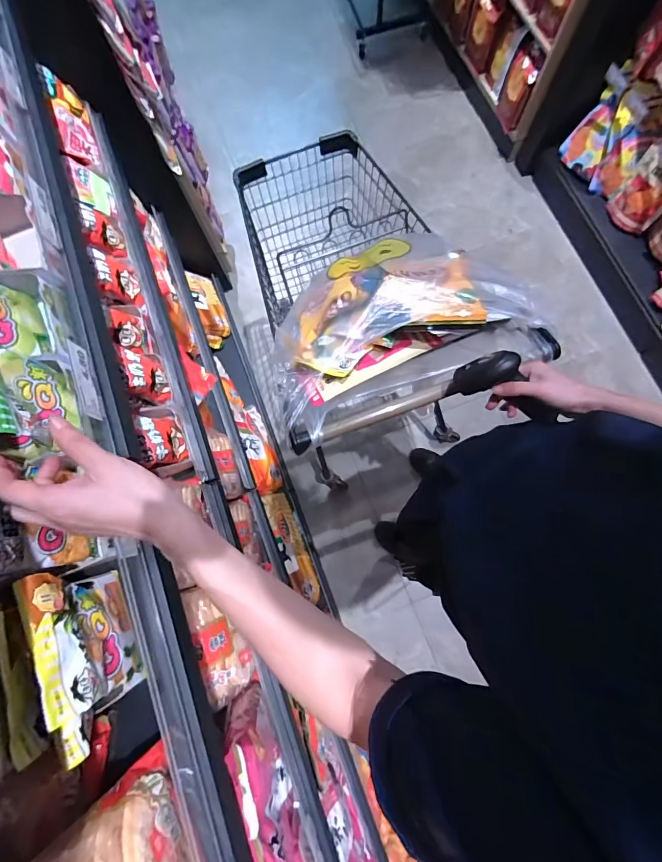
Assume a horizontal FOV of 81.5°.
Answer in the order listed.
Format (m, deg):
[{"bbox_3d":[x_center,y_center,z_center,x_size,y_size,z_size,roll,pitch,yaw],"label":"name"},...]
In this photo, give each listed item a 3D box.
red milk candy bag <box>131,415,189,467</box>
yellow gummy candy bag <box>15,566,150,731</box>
[{"bbox_3d":[-0.278,0.013,0.626,0.040,0.099,0.092,-21,78,-3],"label":"red milk candy bag"},{"bbox_3d":[-0.207,0.173,0.327,0.018,0.104,0.114,-28,78,-5],"label":"yellow gummy candy bag"}]

